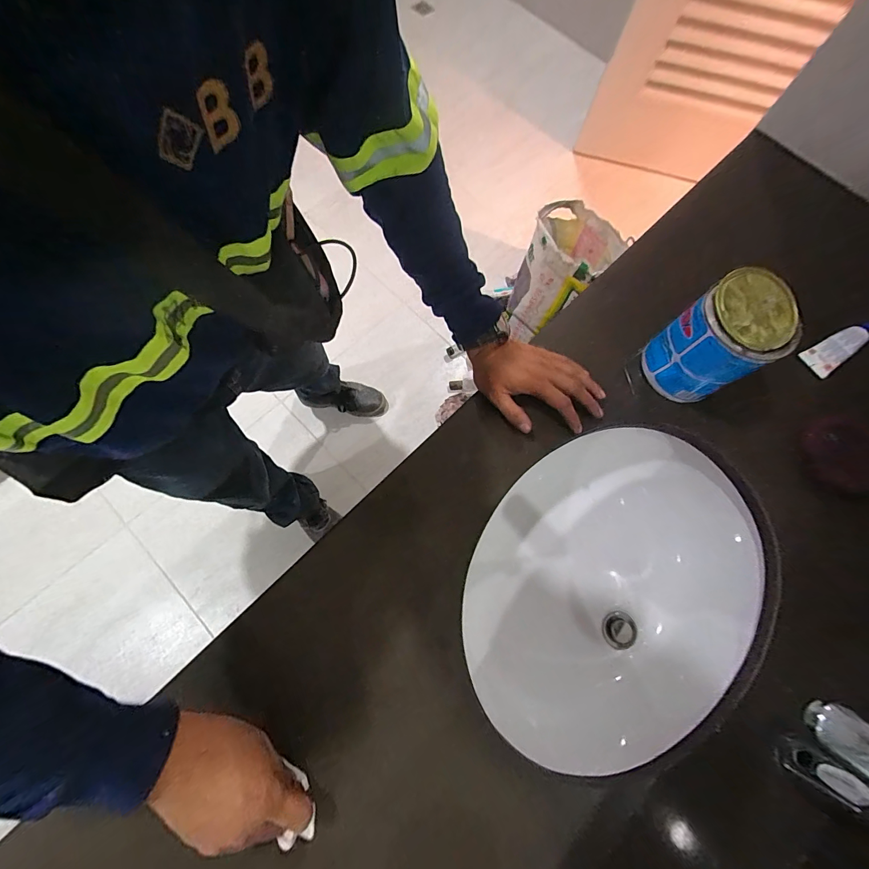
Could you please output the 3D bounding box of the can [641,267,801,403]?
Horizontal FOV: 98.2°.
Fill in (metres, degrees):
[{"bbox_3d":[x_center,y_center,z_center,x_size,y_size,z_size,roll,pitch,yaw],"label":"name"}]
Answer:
[{"bbox_3d":[0.350,-0.114,0.466,0.104,0.139,0.102,1,73,-3],"label":"can"}]

